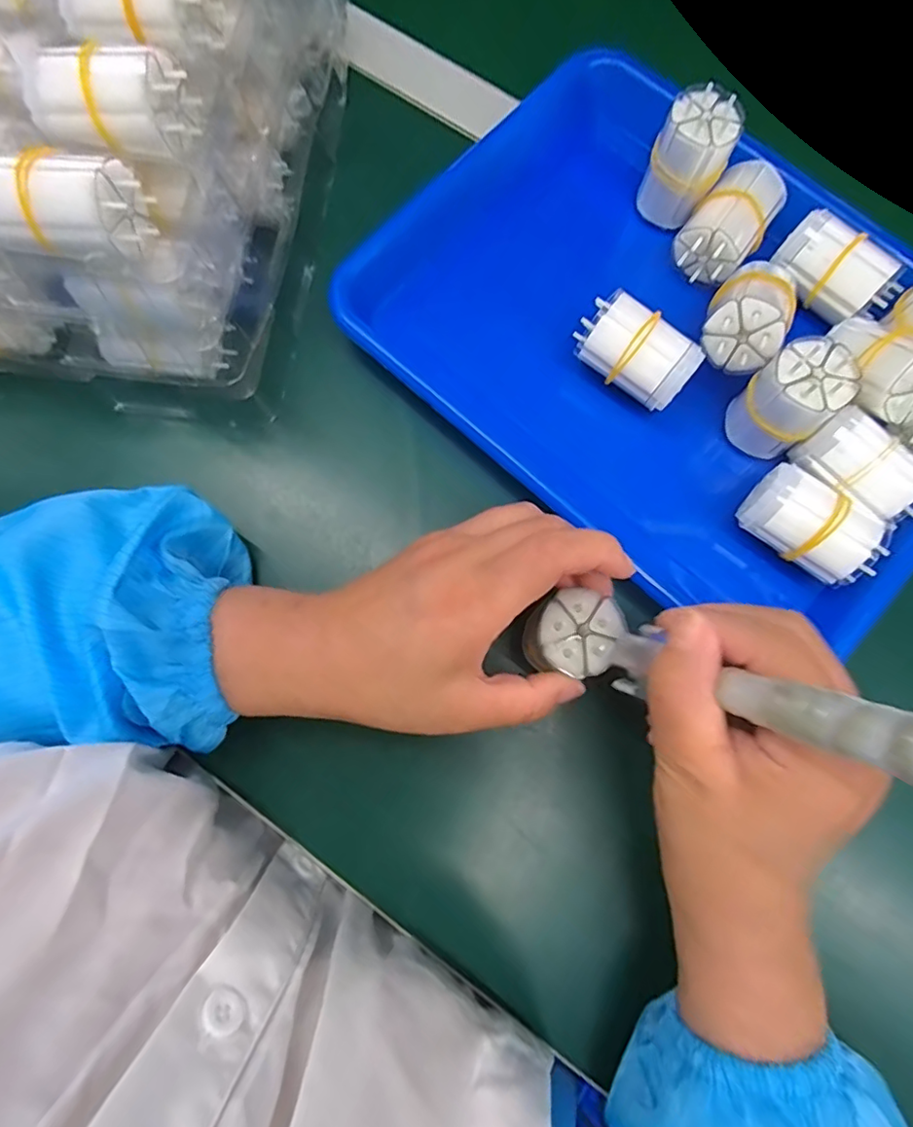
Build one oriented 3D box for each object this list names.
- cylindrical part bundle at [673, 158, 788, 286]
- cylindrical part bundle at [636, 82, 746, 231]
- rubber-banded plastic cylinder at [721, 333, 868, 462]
[{"bbox_3d":[0.155,-0.192,0.321,0.039,0.030,0.059,36,80,7],"label":"cylindrical part bundle"},{"bbox_3d":[0.129,-0.224,0.318,0.037,0.055,0.031,35,80,7],"label":"cylindrical part bundle"},{"bbox_3d":[0.168,-0.083,0.291,0.038,0.060,0.032,35,80,7],"label":"rubber-banded plastic cylinder"}]

